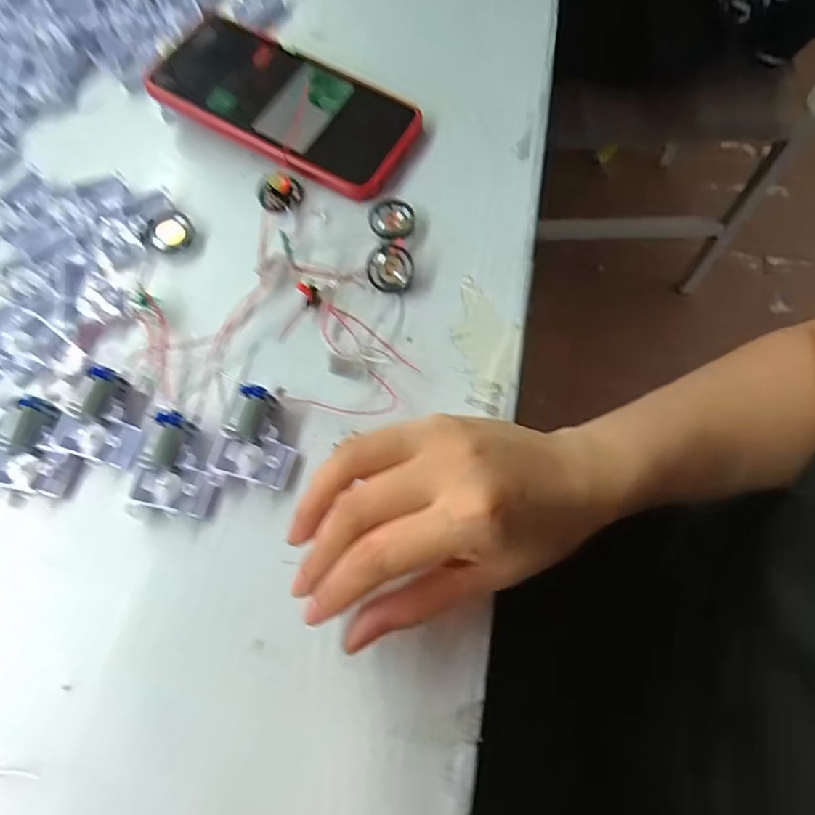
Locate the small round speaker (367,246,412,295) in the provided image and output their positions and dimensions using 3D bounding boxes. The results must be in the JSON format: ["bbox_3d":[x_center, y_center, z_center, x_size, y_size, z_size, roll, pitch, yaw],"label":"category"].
[{"bbox_3d":[-0.010,-0.077,0.316,0.026,0.011,0.023,14,68,6],"label":"small round speaker"}]

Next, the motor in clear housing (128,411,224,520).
[{"bbox_3d":[-0.109,0.029,0.274,0.039,0.017,0.044,18,69,8],"label":"motor in clear housing"}]

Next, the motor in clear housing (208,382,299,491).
[{"bbox_3d":[-0.073,0.016,0.278,0.037,0.020,0.047,16,69,7],"label":"motor in clear housing"}]

